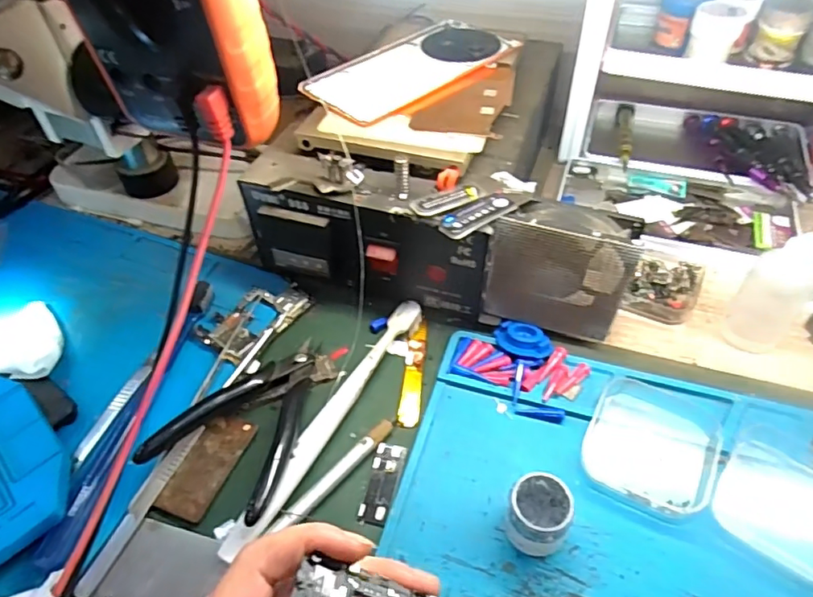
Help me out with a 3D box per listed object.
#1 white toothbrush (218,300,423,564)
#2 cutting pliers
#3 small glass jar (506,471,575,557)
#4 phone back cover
[{"bbox_3d":[-0.042,0.067,0.316,0.015,0.013,0.181,23,52,22],"label":"white toothbrush"},{"bbox_3d":[-0.090,0.065,0.309,0.072,0.026,0.108,13,49,14],"label":"cutting pliers"},{"bbox_3d":[0.064,0.105,0.263,0.029,0.030,0.029,-1,47,2],"label":"small glass jar"},{"bbox_3d":[0.007,-0.166,0.390,0.156,0.005,0.081,-36,55,-27],"label":"phone back cover"}]

